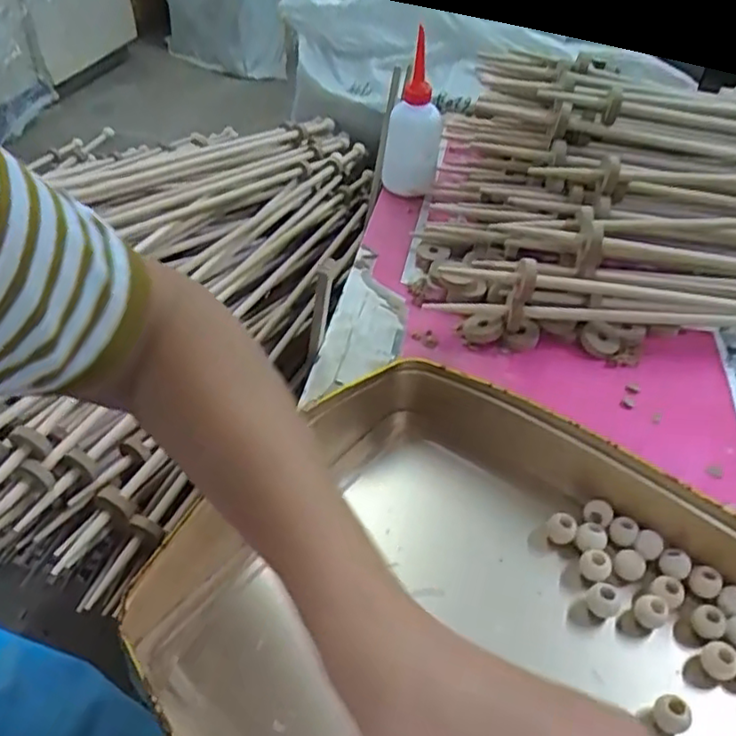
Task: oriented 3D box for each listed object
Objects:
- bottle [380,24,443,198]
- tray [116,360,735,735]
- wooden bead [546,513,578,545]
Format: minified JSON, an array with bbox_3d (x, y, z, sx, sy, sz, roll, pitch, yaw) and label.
[{"bbox_3d":[0.057,-0.304,0.806,0.068,0.178,0.082,7,13,2],"label":"bottle"},{"bbox_3d":[0.080,0.159,0.358,0.394,0.060,0.295,29,49,24],"label":"tray"},{"bbox_3d":[0.128,0.107,0.434,0.019,0.018,0.015,26,48,21],"label":"wooden bead"}]

